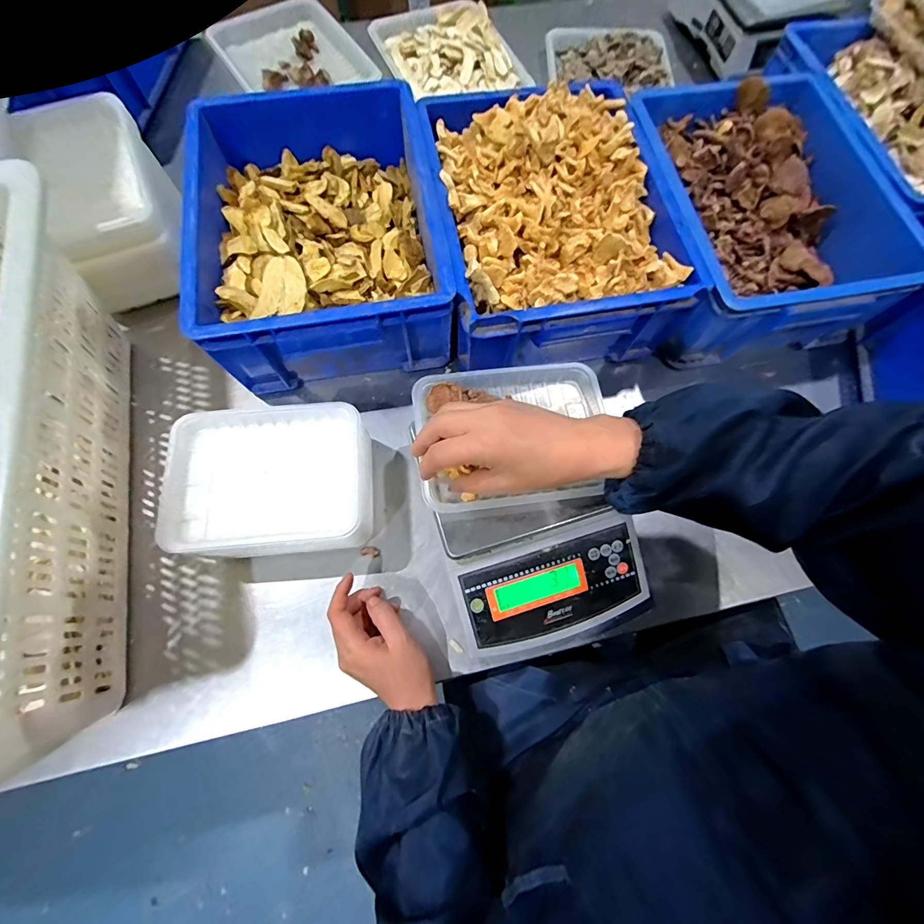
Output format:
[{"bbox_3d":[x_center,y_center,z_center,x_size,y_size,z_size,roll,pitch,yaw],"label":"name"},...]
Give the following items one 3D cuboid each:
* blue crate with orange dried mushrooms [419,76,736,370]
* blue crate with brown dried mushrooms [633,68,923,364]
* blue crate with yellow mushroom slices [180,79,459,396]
[{"bbox_3d":[0.114,-0.289,0.510,0.283,0.140,0.346,-9,71,-4],"label":"blue crate with orange dried mushrooms"},{"bbox_3d":[0.362,-0.314,0.529,0.264,0.115,0.355,-11,71,-5],"label":"blue crate with brown dried mushrooms"},{"bbox_3d":[-0.163,-0.279,0.506,0.262,0.125,0.360,-9,71,-4],"label":"blue crate with yellow mushroom slices"}]

